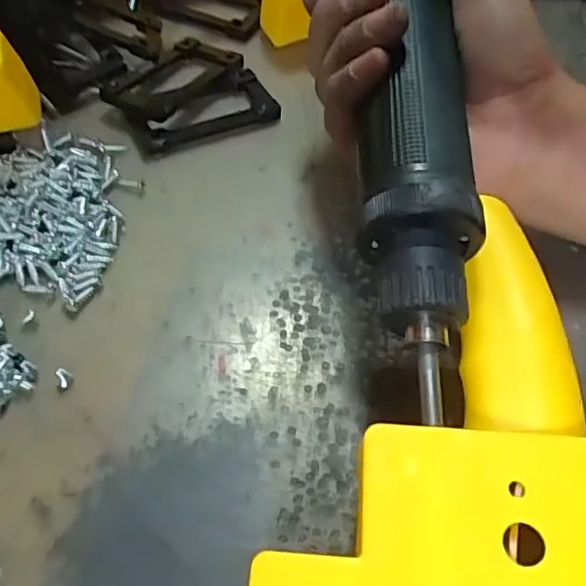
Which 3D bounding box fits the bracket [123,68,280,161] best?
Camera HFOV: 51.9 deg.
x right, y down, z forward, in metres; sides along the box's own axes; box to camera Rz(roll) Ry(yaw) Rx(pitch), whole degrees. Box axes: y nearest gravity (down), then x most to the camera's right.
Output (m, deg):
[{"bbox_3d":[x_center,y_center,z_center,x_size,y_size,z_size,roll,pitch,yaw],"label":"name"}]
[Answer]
[{"bbox_3d":[-0.048,-0.096,0.320,0.077,0.007,0.043,-25,58,-20],"label":"bracket"}]

